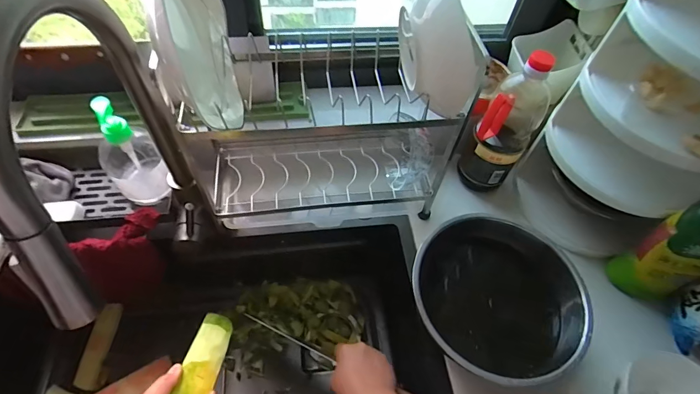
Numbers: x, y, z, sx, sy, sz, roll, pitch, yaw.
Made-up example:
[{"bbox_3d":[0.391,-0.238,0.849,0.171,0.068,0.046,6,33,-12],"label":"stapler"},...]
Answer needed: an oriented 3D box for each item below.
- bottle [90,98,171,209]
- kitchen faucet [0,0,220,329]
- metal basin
[{"bbox_3d":[-0.302,-0.057,0.516,0.067,0.170,0.062,-35,65,-25],"label":"bottle"},{"bbox_3d":[-0.203,-0.020,0.339,0.047,0.300,0.244,1,55,-4],"label":"kitchen faucet"},{"bbox_3d":[0.190,0.145,0.509,0.220,0.094,0.193,20,56,9],"label":"metal basin"}]

